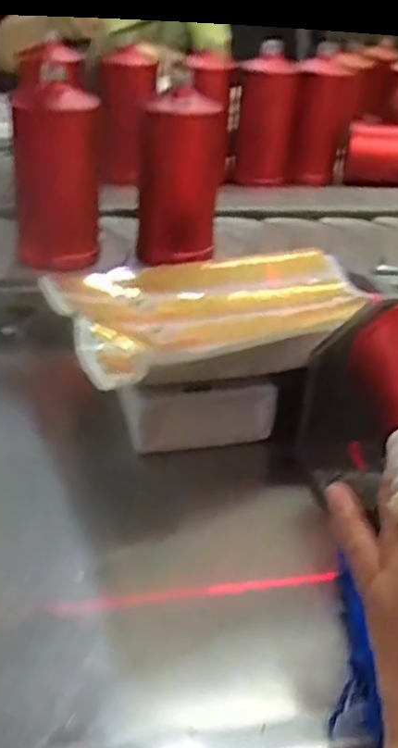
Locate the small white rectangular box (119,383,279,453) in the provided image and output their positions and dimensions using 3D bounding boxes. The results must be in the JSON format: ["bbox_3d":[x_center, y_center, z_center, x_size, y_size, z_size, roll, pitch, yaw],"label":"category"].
[{"bbox_3d":[0.001,0.031,0.479,0.109,0.046,0.018,2,33,-4],"label":"small white rectangular box"}]

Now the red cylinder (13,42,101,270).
[{"bbox_3d":[-0.142,-0.206,0.661,0.079,0.204,0.087,-4,34,-14],"label":"red cylinder"}]

